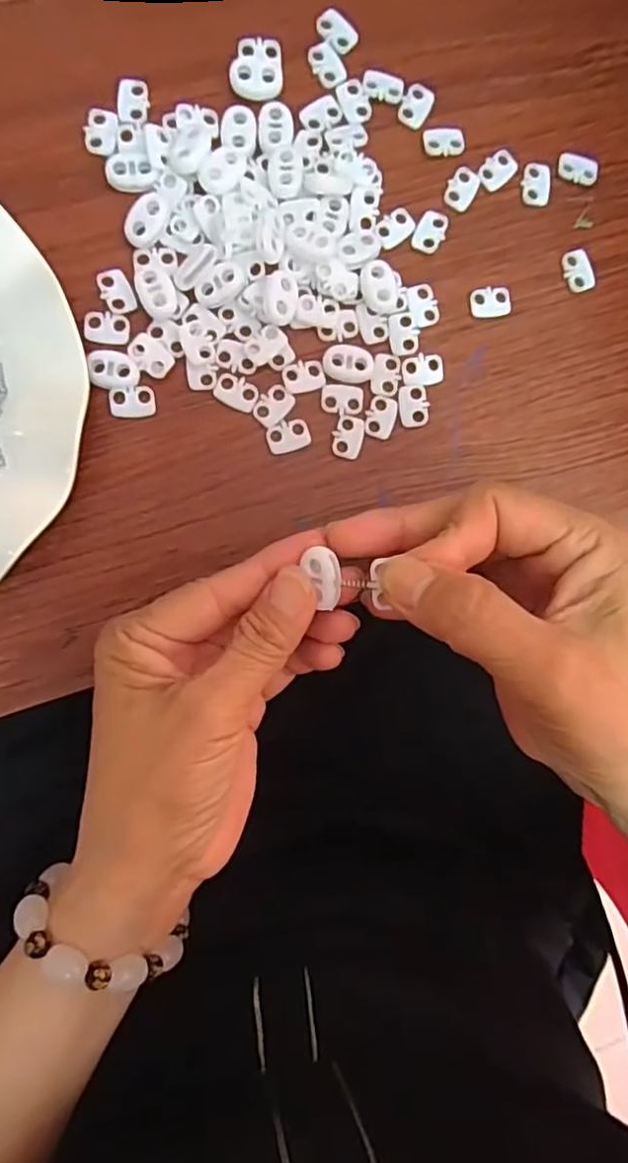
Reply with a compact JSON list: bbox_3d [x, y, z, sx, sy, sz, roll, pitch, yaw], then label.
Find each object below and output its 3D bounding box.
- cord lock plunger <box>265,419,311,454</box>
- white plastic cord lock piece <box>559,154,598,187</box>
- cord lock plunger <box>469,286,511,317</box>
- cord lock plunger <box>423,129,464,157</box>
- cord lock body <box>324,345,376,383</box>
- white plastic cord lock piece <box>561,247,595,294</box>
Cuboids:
[{"bbox_3d":[-0.011,-0.064,0.274,0.019,0.004,0.013,-18,92,-8],"label":"cord lock plunger"},{"bbox_3d":[0.123,-0.192,0.293,0.019,0.004,0.011,11,88,-8],"label":"white plastic cord lock piece"},{"bbox_3d":[0.081,-0.128,0.287,0.019,0.004,0.013,-7,91,-8],"label":"cord lock plunger"},{"bbox_3d":[0.059,-0.200,0.285,0.018,0.004,0.011,-5,90,-8],"label":"cord lock plunger"},{"bbox_3d":[0.016,-0.096,0.277,0.023,0.004,0.015,8,88,-8],"label":"cord lock body"},{"bbox_3d":[0.123,-0.145,0.293,0.013,0.004,0.019,-18,92,-8],"label":"white plastic cord lock piece"}]

